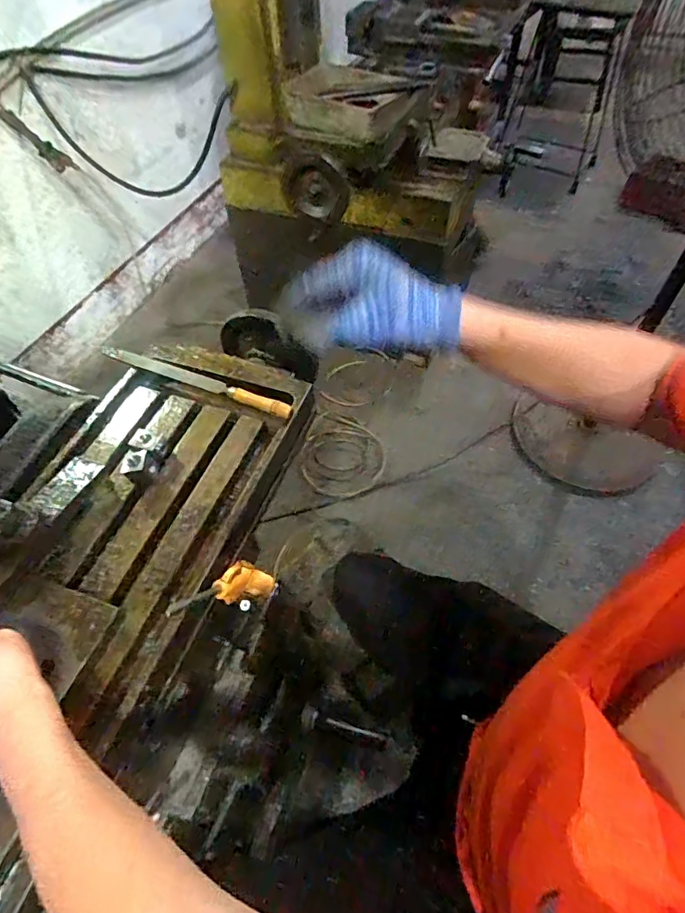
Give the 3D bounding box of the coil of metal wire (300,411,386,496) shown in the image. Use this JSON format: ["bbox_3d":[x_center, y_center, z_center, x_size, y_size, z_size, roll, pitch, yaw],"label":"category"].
[{"bbox_3d":[0.002,0.001,1.610,0.257,0.020,0.264,23,69,3],"label":"coil of metal wire"}]

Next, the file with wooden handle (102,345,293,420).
[{"bbox_3d":[-0.190,-0.101,0.642,0.286,0.027,0.024,20,57,17],"label":"file with wooden handle"}]

